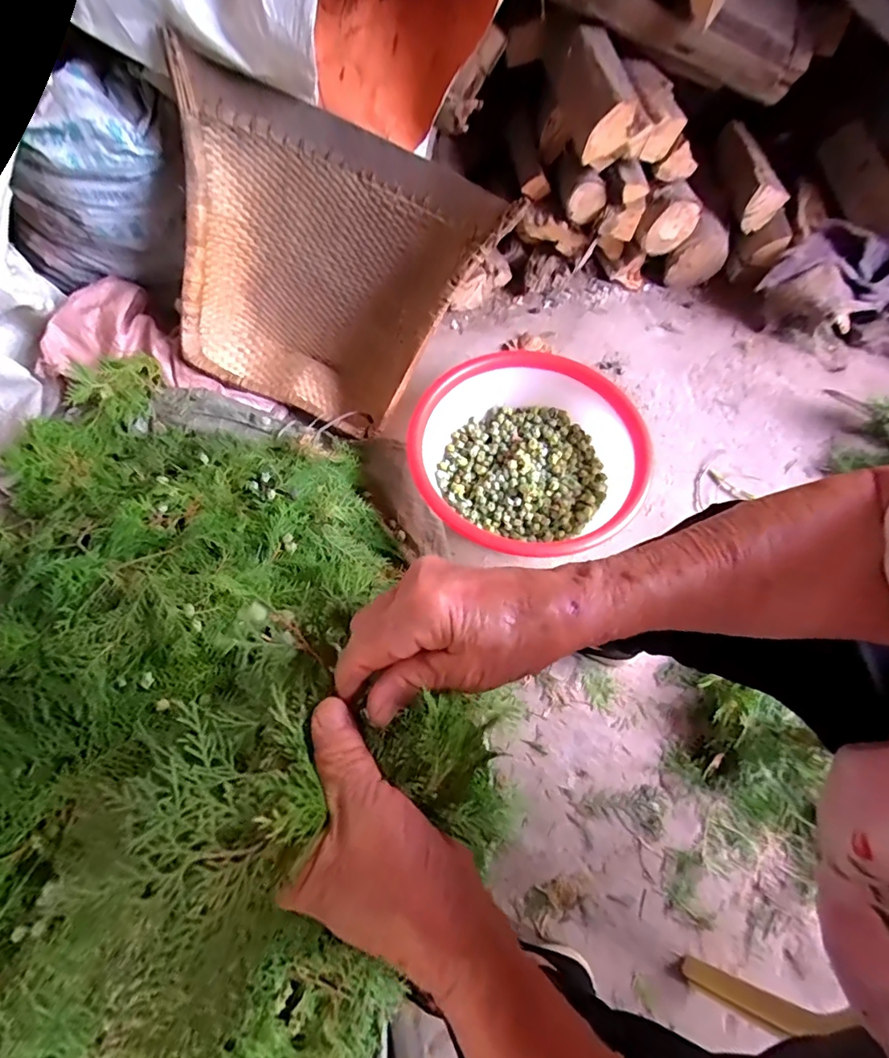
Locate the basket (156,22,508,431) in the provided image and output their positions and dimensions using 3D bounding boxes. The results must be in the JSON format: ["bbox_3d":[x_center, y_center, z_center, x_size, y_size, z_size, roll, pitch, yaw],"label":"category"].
[{"bbox_3d":[-0.204,-0.396,0.797,0.467,0.411,0.129,23,33,-6],"label":"basket"}]

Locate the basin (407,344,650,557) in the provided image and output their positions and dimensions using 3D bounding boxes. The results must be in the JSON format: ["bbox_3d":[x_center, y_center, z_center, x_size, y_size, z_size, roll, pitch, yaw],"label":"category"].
[{"bbox_3d":[0.119,-0.107,0.797,0.334,0.110,0.340,0,64,0],"label":"basin"}]

